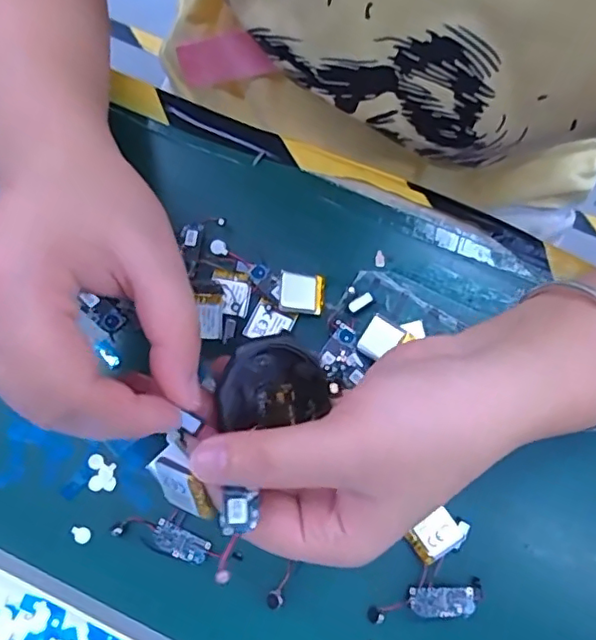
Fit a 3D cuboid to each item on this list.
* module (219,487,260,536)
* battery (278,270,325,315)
[{"bbox_3d":[-0.021,0.067,0.199,0.011,0.004,0.015,4,77,1],"label":"module"},{"bbox_3d":[0.002,-0.014,0.290,0.022,0.008,0.021,6,77,1],"label":"battery"}]

